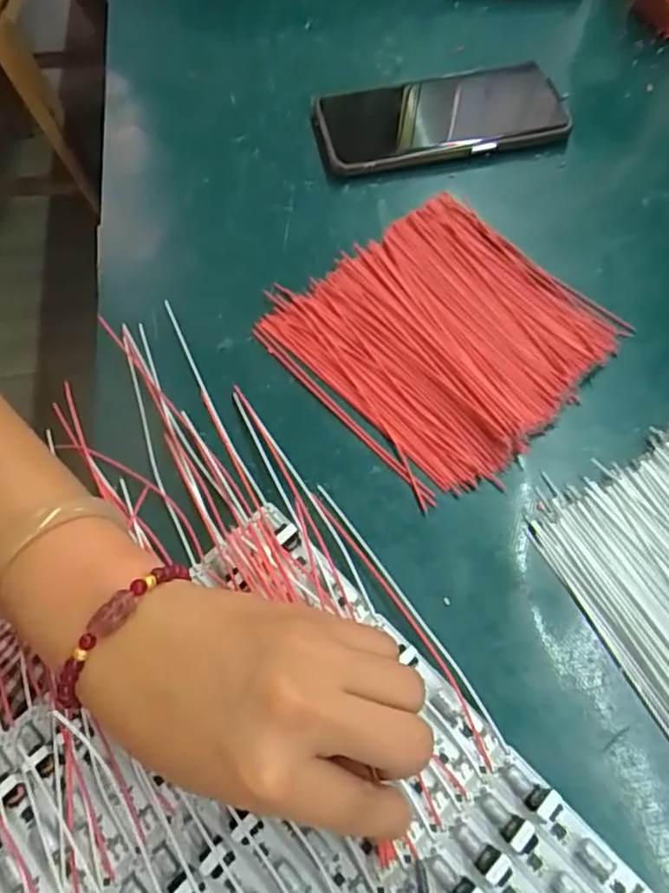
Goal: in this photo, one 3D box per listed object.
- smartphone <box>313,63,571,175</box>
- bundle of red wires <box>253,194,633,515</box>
[{"bbox_3d":[0.071,-0.224,0.431,0.160,0.017,0.074,-11,64,-3],"label":"smartphone"},{"bbox_3d":[0.062,-0.063,0.348,0.152,0.015,0.151,-38,68,-15],"label":"bundle of red wires"}]

